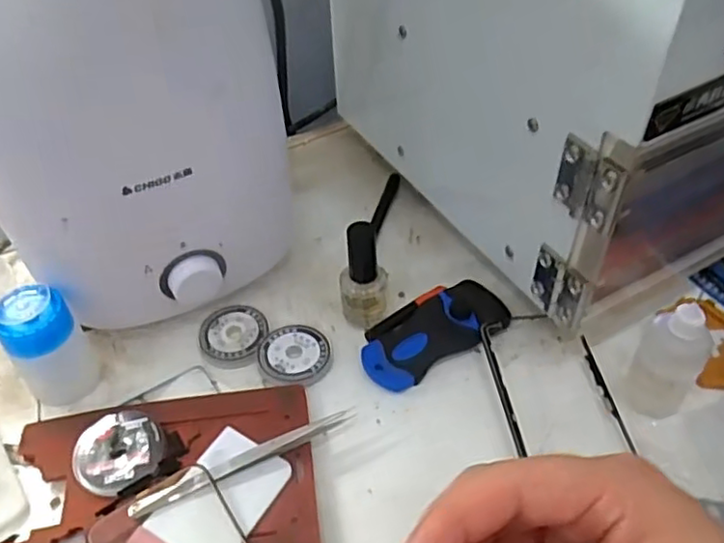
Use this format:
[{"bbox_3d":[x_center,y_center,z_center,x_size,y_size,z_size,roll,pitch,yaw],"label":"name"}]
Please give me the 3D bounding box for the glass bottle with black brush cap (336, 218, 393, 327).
[{"bbox_3d":[0.002,0.004,0.421,0.033,0.077,0.024,-1,46,1],"label":"glass bottle with black brush cap"}]

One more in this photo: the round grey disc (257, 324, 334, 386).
[{"bbox_3d":[-0.044,0.054,0.422,0.047,0.008,0.043,-1,46,1],"label":"round grey disc"}]

